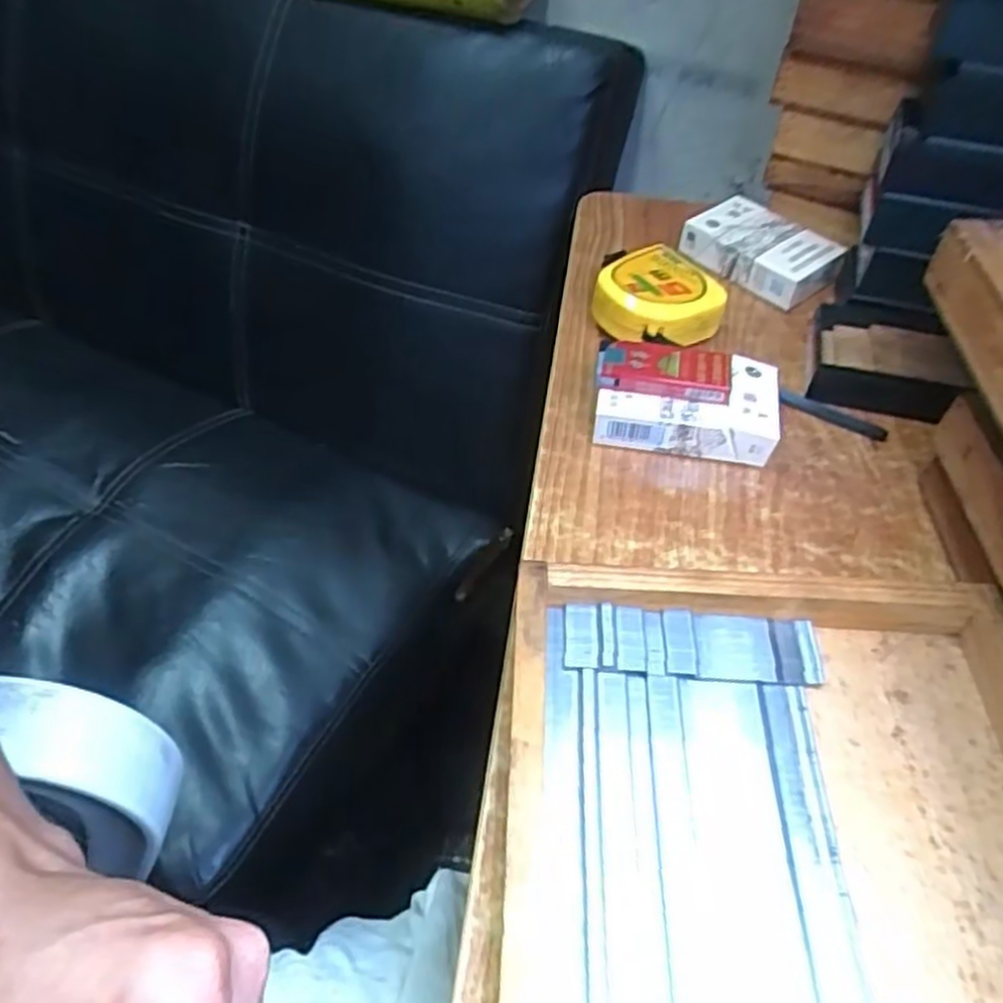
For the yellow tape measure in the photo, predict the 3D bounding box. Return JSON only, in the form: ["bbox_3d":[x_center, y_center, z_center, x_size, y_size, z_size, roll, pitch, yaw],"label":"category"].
[{"bbox_3d":[0.088,-0.117,0.459,0.064,0.037,0.071,-20,53,-20],"label":"yellow tape measure"}]

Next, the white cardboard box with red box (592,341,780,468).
[{"bbox_3d":[0.095,-0.053,0.403,0.091,0.038,0.050,8,48,3],"label":"white cardboard box with red box"}]

